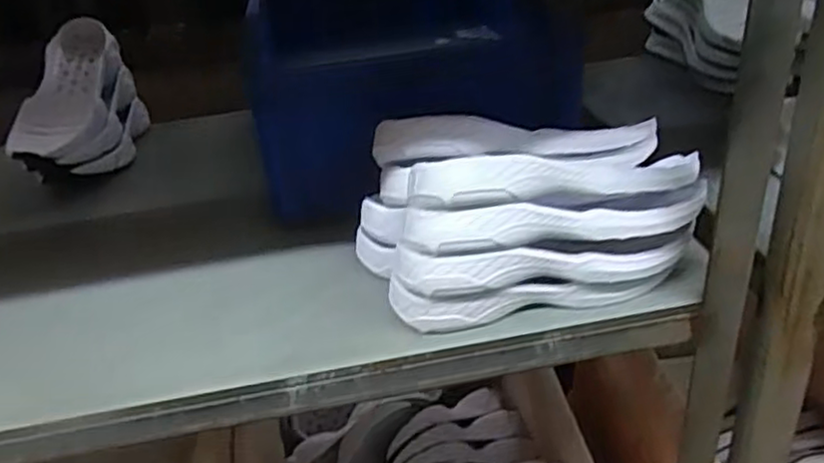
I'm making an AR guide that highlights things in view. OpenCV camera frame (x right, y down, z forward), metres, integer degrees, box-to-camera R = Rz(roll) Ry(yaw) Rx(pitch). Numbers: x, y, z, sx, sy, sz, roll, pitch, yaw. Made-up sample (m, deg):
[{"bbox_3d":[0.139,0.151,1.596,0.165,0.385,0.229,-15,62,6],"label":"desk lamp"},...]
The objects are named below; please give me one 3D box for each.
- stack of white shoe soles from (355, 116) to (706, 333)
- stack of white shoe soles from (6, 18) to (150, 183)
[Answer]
[{"bbox_3d":[0.099,-0.013,0.608,0.293,0.137,0.134,-4,29,-2],"label":"stack of white shoe soles"},{"bbox_3d":[-0.459,-0.167,0.958,0.133,0.167,0.229,-7,29,-6],"label":"stack of white shoe soles"}]

